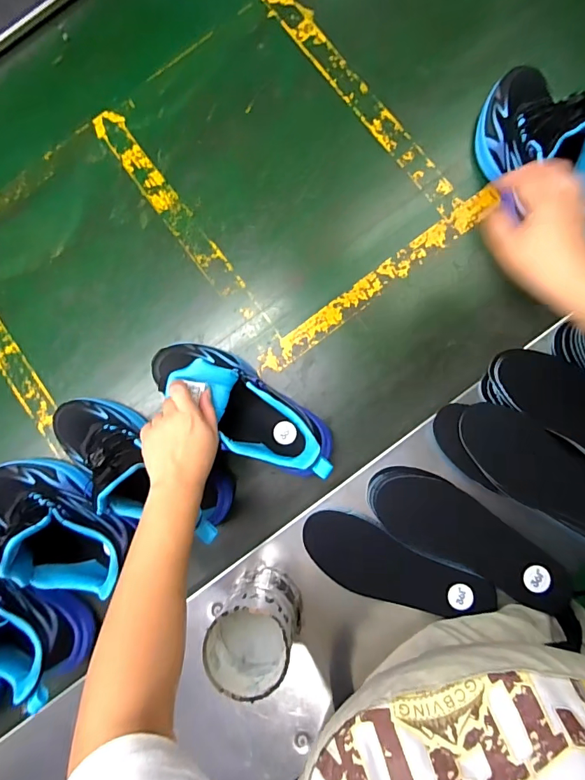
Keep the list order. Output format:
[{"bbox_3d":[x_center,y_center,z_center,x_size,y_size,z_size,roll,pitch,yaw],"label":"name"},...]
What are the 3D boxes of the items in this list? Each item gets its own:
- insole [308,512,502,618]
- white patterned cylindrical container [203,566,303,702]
[{"bbox_3d":[0.116,0.207,0.490,0.218,0.010,0.072,23,89,5],"label":"insole"},{"bbox_3d":[-0.038,0.251,0.465,0.078,0.137,0.086,33,90,5],"label":"white patterned cylindrical container"}]

